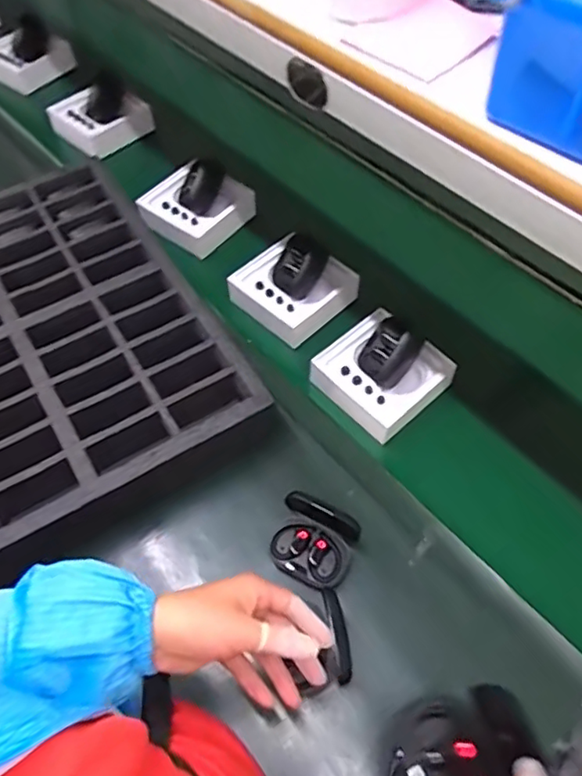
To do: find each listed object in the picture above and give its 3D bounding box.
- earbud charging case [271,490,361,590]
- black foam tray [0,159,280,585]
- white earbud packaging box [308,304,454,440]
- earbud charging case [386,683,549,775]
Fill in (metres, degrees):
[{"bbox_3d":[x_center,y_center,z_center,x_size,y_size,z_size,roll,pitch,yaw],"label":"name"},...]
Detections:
[{"bbox_3d":[0.023,0.170,0.620,0.086,0.079,0.074,26,62,13],"label":"earbud charging case"},{"bbox_3d":[-0.333,-0.055,0.736,0.422,0.074,0.584,-29,64,-18],"label":"black foam tray"},{"bbox_3d":[0.118,-0.020,0.754,0.132,0.051,0.140,-37,66,-21],"label":"white earbud packaging box"},{"bbox_3d":[0.115,0.244,0.384,0.097,0.026,0.081,-29,64,-17],"label":"earbud charging case"}]

